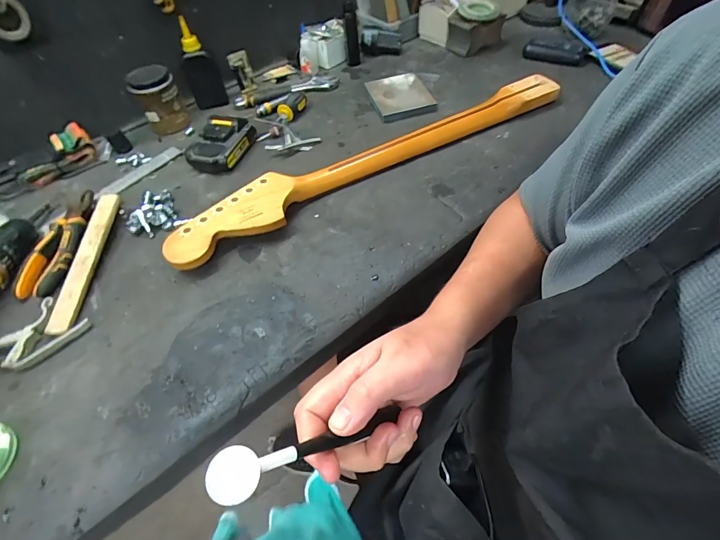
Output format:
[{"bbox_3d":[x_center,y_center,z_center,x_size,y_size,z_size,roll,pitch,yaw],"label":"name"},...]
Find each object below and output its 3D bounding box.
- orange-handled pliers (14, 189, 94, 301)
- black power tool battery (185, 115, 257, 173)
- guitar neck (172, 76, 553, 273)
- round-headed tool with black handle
[{"bbox_3d":[-0.396,-0.041,0.481,0.055,0.016,0.172,-4,54,1],"label":"orange-handled pliers"},{"bbox_3d":[-0.225,-0.206,0.576,0.078,0.041,0.109,15,56,14],"label":"black power tool battery"},{"bbox_3d":[0.031,-0.169,0.532,0.630,0.033,0.085,-29,57,-16],"label":"guitar neck"},{"bbox_3d":[-0.025,0.112,0.227,0.135,0.010,0.025,5,43,-41],"label":"round-headed tool with black handle"}]

